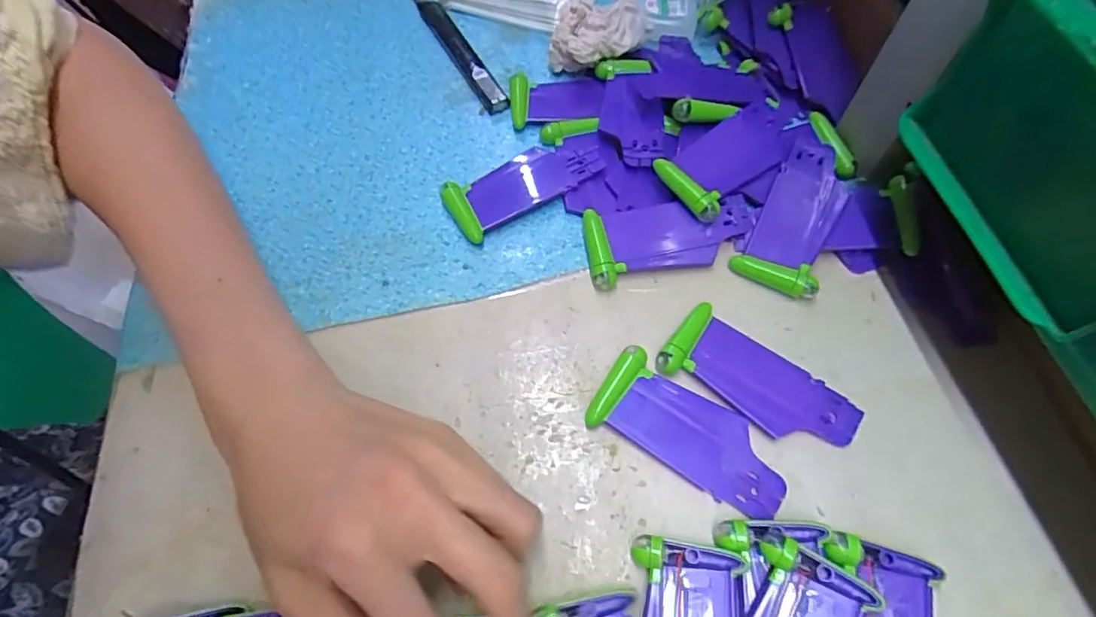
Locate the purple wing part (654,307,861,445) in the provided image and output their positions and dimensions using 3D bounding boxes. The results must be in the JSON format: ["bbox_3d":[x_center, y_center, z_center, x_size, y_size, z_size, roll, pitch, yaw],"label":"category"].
[{"bbox_3d":[0.100,0.035,0.254,0.090,0.011,0.039,33,68,19],"label":"purple wing part"}]

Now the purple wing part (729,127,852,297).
[{"bbox_3d":[0.138,-0.051,0.291,0.041,0.018,0.092,28,66,17],"label":"purple wing part"}]

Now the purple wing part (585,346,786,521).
[{"bbox_3d":[0.065,0.056,0.246,0.090,0.008,0.040,27,66,16],"label":"purple wing part"}]

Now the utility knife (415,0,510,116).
[{"bbox_3d":[-0.066,-0.188,0.378,0.016,0.009,0.150,-27,63,-11],"label":"utility knife"}]

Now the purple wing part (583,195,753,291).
[{"bbox_3d":[0.067,-0.037,0.289,0.091,0.014,0.039,-7,61,-1],"label":"purple wing part"}]

